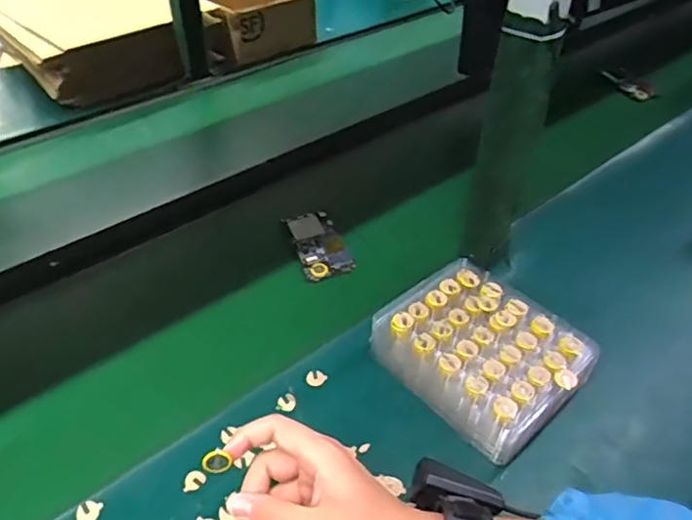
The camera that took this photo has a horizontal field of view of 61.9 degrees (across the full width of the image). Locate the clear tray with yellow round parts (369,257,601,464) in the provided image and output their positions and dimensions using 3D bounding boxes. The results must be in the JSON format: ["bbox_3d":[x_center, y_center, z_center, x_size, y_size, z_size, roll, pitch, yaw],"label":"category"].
[{"bbox_3d":[0.132,0.092,0.574,0.152,0.066,0.184,-30,50,-30],"label":"clear tray with yellow round parts"}]

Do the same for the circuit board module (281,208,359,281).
[{"bbox_3d":[-0.035,-0.021,0.752,0.063,0.011,0.121,-14,51,-17],"label":"circuit board module"}]

